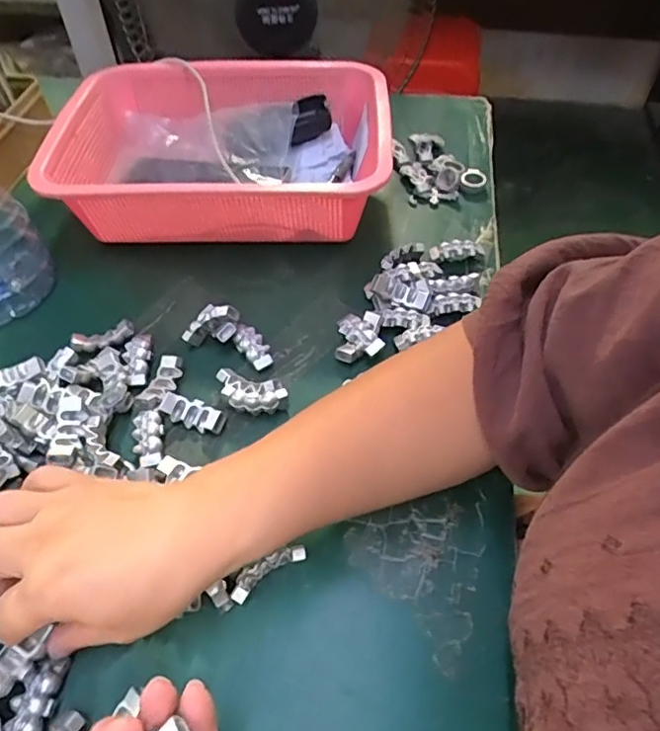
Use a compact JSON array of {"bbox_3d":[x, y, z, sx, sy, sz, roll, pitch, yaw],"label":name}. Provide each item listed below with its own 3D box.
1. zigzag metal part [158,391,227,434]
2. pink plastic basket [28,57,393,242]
[{"bbox_3d":[-0.097,0.034,0.391,0.045,0.014,0.017,15,53,13],"label":"zigzag metal part"},{"bbox_3d":[-0.096,-0.199,0.526,0.288,0.092,0.218,-1,51,0],"label":"pink plastic basket"}]

